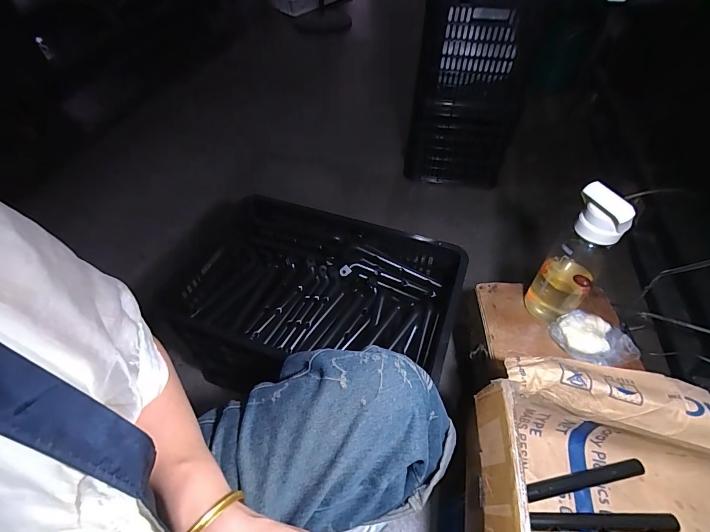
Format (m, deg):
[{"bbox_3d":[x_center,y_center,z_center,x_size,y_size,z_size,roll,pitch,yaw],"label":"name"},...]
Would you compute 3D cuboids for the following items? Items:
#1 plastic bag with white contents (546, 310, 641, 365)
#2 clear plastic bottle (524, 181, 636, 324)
[{"bbox_3d":[0.439,0.133,0.666,0.139,0.050,0.094,-3,50,-1],"label":"plastic bag with white contents"},{"bbox_3d":[0.384,0.004,0.648,0.069,0.312,0.089,-35,58,-25],"label":"clear plastic bottle"}]

